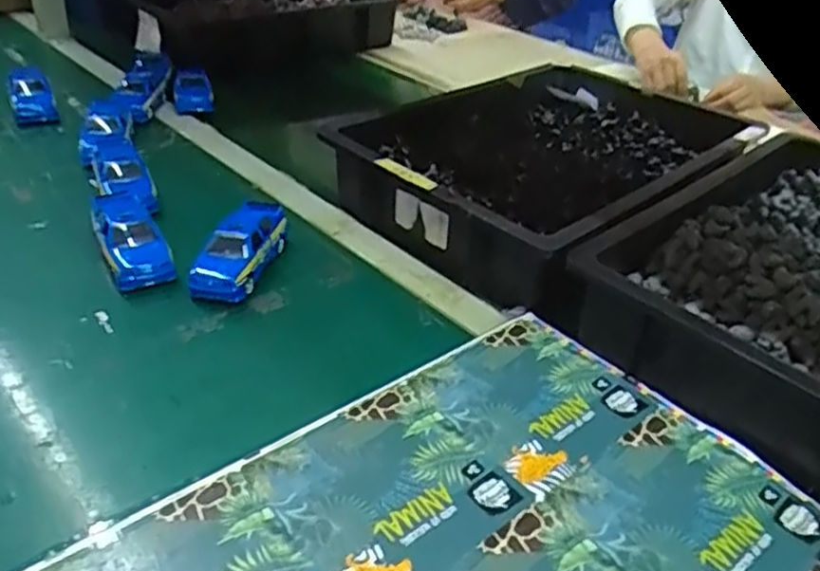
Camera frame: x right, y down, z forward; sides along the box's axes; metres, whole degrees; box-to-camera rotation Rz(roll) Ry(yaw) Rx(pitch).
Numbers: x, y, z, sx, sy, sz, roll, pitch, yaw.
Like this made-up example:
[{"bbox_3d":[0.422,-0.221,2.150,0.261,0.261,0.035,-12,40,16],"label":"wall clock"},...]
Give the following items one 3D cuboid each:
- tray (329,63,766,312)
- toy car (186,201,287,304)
[{"bbox_3d":[0.160,-0.137,0.818,0.313,0.094,0.433,31,41,33],"label":"tray"},{"bbox_3d":[-0.155,-0.033,0.662,0.053,0.039,0.125,13,34,12],"label":"toy car"}]

